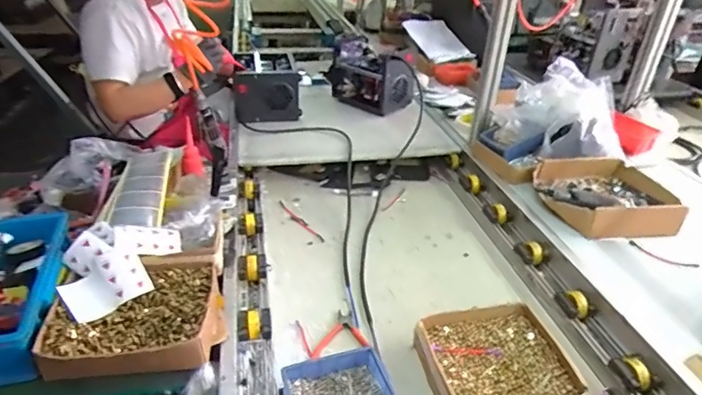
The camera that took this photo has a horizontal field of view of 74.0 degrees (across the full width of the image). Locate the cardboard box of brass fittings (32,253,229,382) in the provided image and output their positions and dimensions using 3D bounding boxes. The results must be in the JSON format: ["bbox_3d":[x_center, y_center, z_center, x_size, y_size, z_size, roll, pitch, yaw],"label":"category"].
[{"bbox_3d":[-0.304,0.173,0.676,0.227,0.058,0.193,-8,33,-16],"label":"cardboard box of brass fittings"}]

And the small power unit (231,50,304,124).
[{"bbox_3d":[-0.275,-0.352,1.502,0.207,0.164,0.254,-7,33,-15],"label":"small power unit"}]

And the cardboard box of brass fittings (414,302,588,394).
[{"bbox_3d":[0.225,0.263,0.743,0.217,0.044,0.205,-7,32,-14],"label":"cardboard box of brass fittings"}]

